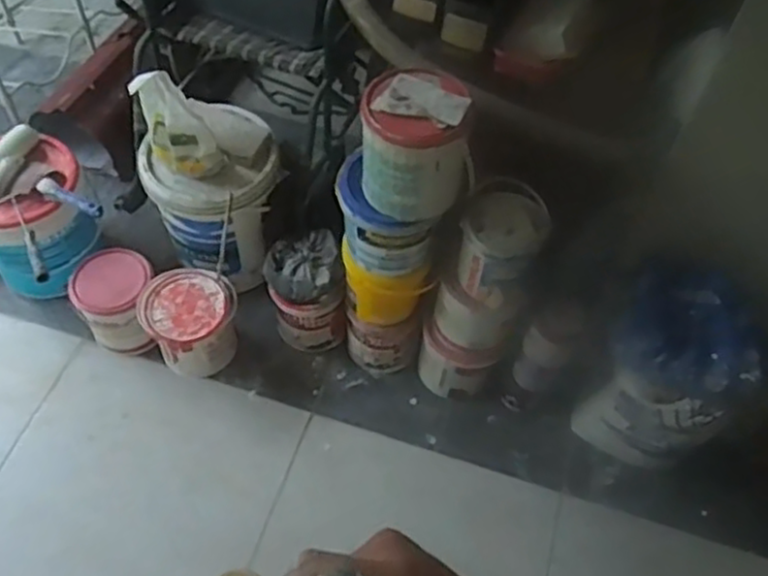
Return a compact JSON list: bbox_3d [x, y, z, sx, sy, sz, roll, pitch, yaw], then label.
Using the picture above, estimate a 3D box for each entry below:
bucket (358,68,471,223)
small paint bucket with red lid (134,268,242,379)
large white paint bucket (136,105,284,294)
[{"bbox_3d":[0.049,-0.242,1.258,0.174,0.222,0.181,2,55,-3],"label":"bucket"},{"bbox_3d":[-0.448,0.085,1.695,0.203,0.225,0.185,2,55,-3],"label":"small paint bucket with red lid"},{"bbox_3d":[-0.380,-0.199,1.736,0.301,0.323,0.275,2,55,-3],"label":"large white paint bucket"}]

